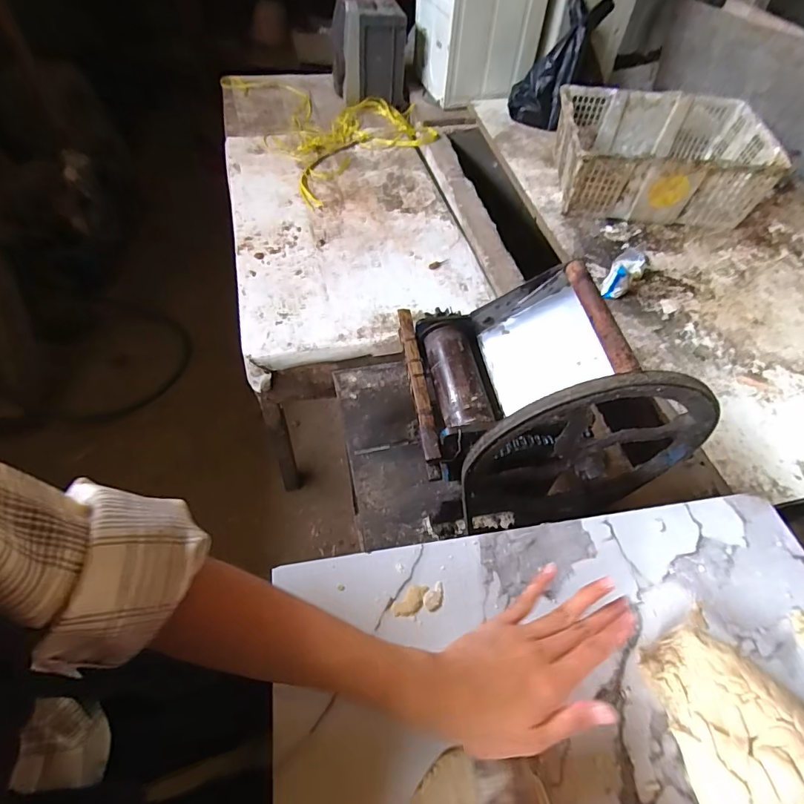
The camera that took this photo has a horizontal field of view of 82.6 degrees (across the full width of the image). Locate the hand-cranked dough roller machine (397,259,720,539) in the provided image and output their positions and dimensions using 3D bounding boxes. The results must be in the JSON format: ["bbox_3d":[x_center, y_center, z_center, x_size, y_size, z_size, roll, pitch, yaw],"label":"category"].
[{"bbox_3d":[0.156,-0.014,0.554,0.289,0.264,0.240,-4,55,-5],"label":"hand-cranked dough roller machine"}]

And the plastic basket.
[{"bbox_3d":[0.627,-0.606,1.147,0.464,0.190,0.344,4,52,2],"label":"plastic basket"}]

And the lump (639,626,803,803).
[{"bbox_3d":[0.238,0.249,0.311,0.087,0.060,0.167,-11,53,-9],"label":"lump"}]

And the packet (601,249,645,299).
[{"bbox_3d":[0.466,-0.269,0.961,0.061,0.060,0.136,26,56,18],"label":"packet"}]

